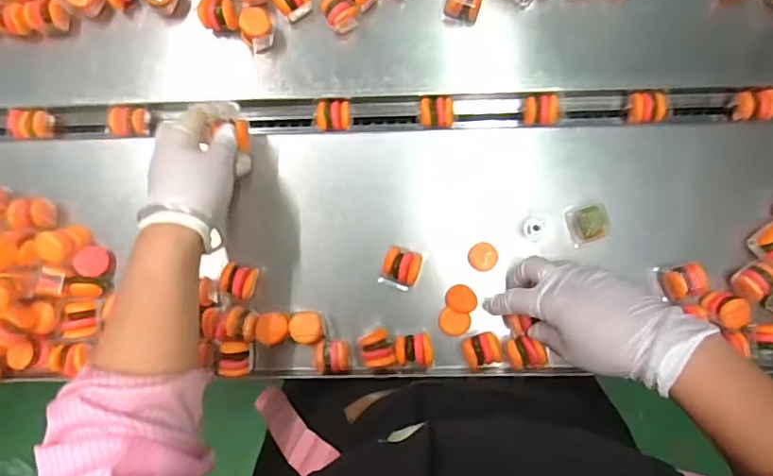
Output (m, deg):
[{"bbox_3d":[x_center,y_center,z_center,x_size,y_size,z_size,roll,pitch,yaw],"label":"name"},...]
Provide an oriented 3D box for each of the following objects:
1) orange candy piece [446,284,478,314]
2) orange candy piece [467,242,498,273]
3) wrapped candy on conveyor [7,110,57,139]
[{"bbox_3d":[0.071,0.057,0.505,0.029,0.010,0.026,15,85,6],"label":"orange candy piece"},{"bbox_3d":[0.091,0.018,0.506,0.028,0.007,0.027,0,84,4],"label":"orange candy piece"},{"bbox_3d":[-0.355,-0.112,0.540,0.035,0.025,0.030,-8,83,4],"label":"wrapped candy on conveyor"}]

